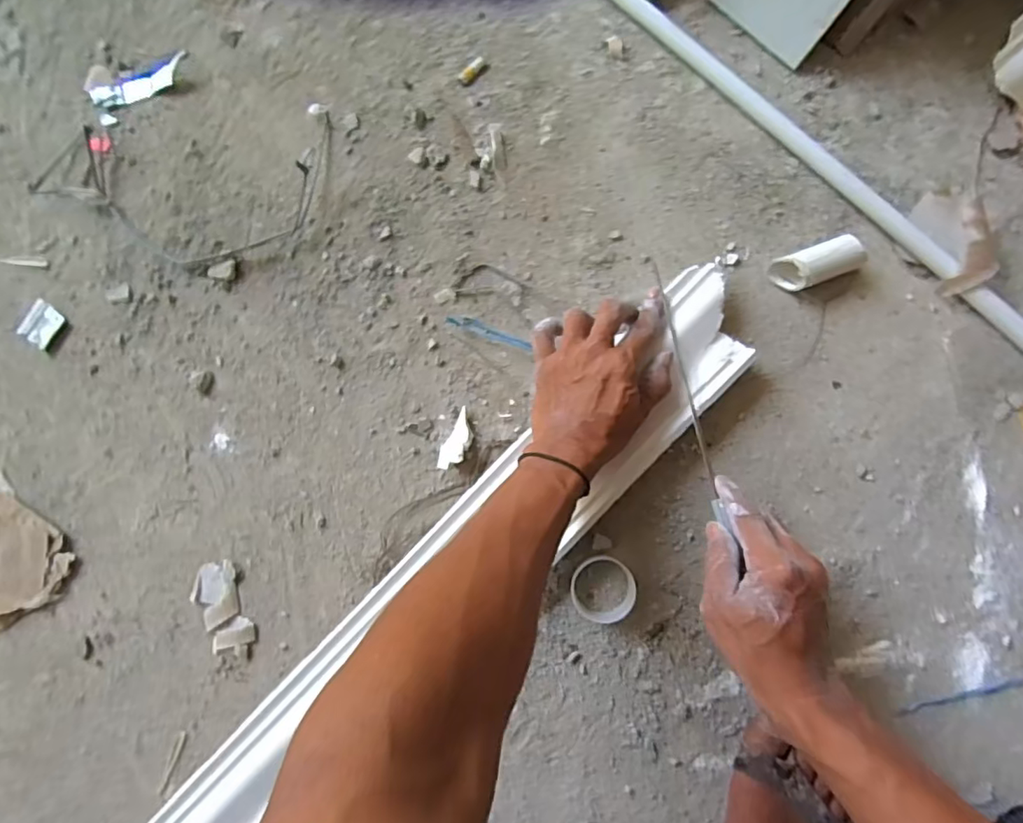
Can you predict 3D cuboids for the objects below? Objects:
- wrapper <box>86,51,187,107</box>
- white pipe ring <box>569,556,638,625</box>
[{"bbox_3d":[-0.373,-0.330,0.564,0.103,0.006,0.029,-20,84,3],"label":"wrapper"},{"bbox_3d":[0.082,0.157,0.497,0.056,0.012,0.059,0,86,5],"label":"white pipe ring"}]

